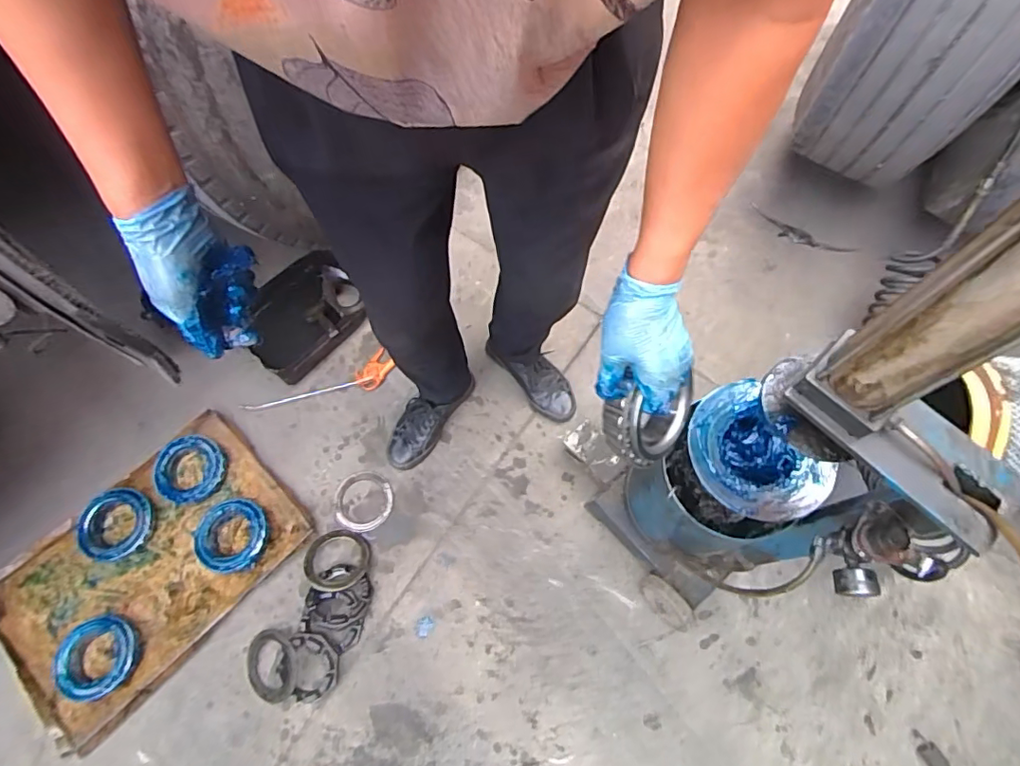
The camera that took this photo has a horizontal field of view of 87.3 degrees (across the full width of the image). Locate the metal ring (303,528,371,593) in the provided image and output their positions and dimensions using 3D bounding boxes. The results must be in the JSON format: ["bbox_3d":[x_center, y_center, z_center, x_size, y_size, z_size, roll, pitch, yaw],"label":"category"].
[{"bbox_3d":[-0.342,0.347,1.045,0.130,0.032,0.111,-9,68,-3],"label":"metal ring"}]

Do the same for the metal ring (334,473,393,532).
[{"bbox_3d":[-0.303,0.244,1.107,0.115,0.013,0.119,0,67,1],"label":"metal ring"}]

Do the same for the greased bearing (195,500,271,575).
[{"bbox_3d":[-0.553,0.299,1.055,0.143,0.041,0.134,0,67,1],"label":"greased bearing"}]

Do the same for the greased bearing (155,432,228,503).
[{"bbox_3d":[-0.666,0.181,1.114,0.128,0.043,0.136,0,67,1],"label":"greased bearing"}]

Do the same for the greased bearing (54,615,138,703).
[{"bbox_3d":[-0.765,0.509,0.994,0.138,0.041,0.141,-8,68,-2],"label":"greased bearing"}]

